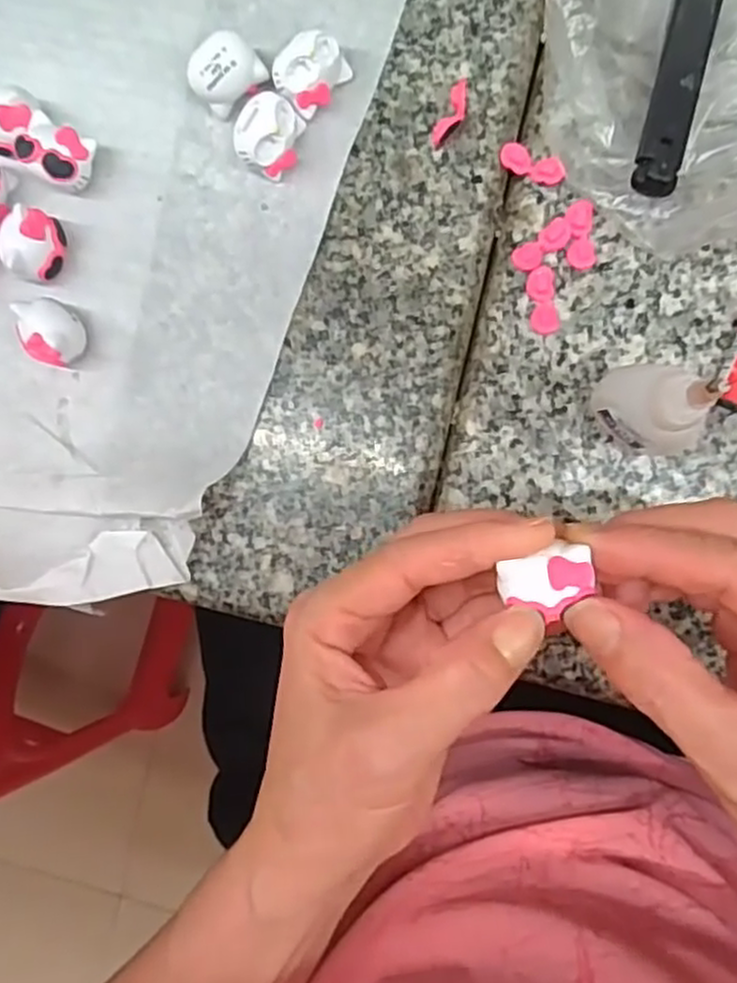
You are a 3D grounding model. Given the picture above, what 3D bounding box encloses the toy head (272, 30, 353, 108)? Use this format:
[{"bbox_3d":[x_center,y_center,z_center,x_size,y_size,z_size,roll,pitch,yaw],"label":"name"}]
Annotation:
[{"bbox_3d":[-0.020,-0.153,0.271,0.025,0.022,0.019,-42,88,6],"label":"toy head"}]

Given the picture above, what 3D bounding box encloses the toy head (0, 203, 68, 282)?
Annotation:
[{"bbox_3d":[-0.127,-0.094,0.282,0.017,0.020,0.025,29,95,4],"label":"toy head"}]

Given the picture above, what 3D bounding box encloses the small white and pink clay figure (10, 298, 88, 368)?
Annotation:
[{"bbox_3d":[-0.120,-0.060,0.282,0.018,0.020,0.024,-11,92,6],"label":"small white and pink clay figure"}]

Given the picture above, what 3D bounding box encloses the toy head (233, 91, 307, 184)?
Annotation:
[{"bbox_3d":[-0.037,-0.131,0.274,0.021,0.020,0.025,13,94,5],"label":"toy head"}]

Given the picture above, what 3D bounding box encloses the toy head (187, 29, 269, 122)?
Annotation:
[{"bbox_3d":[-0.053,-0.156,0.275,0.026,0.020,0.019,-29,90,6],"label":"toy head"}]

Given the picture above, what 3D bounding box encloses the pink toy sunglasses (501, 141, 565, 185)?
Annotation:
[{"bbox_3d":[0.061,-0.122,0.274,0.025,0.006,0.011,24,95,4],"label":"pink toy sunglasses"}]

